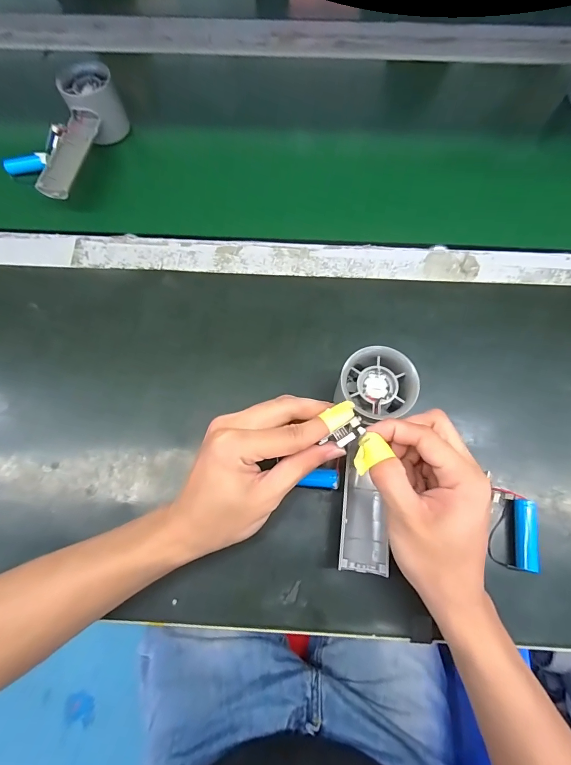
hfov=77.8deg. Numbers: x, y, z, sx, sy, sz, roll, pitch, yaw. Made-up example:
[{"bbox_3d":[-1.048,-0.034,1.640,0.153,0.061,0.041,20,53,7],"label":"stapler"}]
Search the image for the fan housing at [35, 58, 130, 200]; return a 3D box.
[{"bbox_3d":[-0.222,-0.271,0.389,0.054,0.055,0.159,5,71,3],"label":"fan housing"}]

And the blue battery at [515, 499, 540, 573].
[{"bbox_3d":[0.183,0.117,0.272,0.014,0.016,0.050,9,72,4],"label":"blue battery"}]

